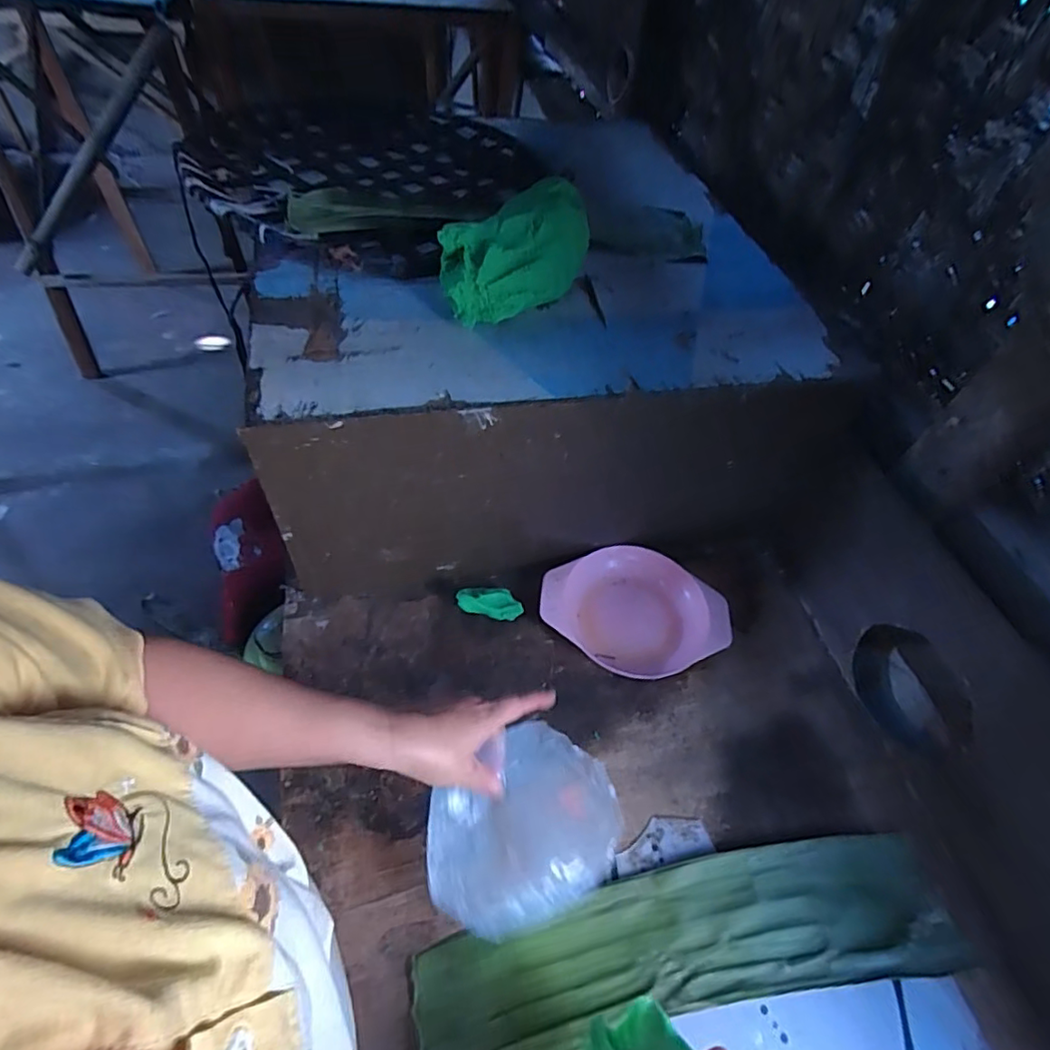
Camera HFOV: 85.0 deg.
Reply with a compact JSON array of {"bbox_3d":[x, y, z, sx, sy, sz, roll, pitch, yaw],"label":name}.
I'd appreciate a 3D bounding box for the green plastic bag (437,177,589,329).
[{"bbox_3d":[-0.012,-0.224,0.484,0.125,0.078,0.075,-36,64,-29],"label":"green plastic bag"}]

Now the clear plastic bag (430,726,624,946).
[{"bbox_3d":[-0.003,0.231,0.439,0.144,0.021,0.127,-17,76,-12],"label":"clear plastic bag"}]

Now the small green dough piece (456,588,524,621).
[{"bbox_3d":[-0.035,0.077,0.582,0.066,0.017,0.029,8,52,-1],"label":"small green dough piece"}]

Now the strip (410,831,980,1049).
[{"bbox_3d":[0.129,0.321,0.435,0.414,0.015,0.103,-7,54,-13],"label":"strip"}]

